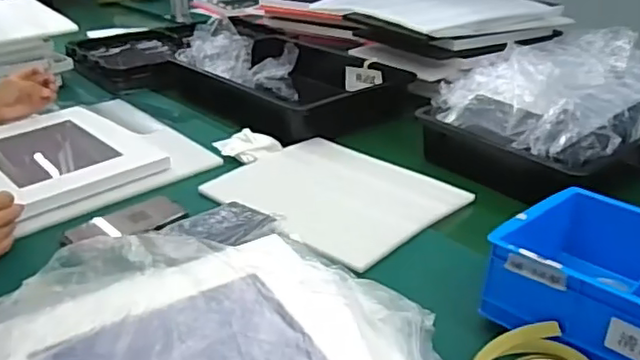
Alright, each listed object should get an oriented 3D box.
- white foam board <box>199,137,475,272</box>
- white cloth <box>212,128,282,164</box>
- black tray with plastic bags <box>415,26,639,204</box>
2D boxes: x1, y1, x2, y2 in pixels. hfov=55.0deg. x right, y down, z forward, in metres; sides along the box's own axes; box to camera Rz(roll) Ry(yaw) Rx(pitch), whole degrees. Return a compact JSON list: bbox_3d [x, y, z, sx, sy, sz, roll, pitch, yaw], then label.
[{"bbox_3d":[0.017,0.017,0.847,0.301,0.014,0.236,22,34,36],"label":"white foam board"},{"bbox_3d":[-0.109,-0.056,0.965,0.101,0.031,0.071,-8,28,-15],"label":"white cloth"},{"bbox_3d":[0.403,-0.110,0.960,0.406,0.144,0.308,-19,33,-34],"label":"black tray with plastic bags"}]

